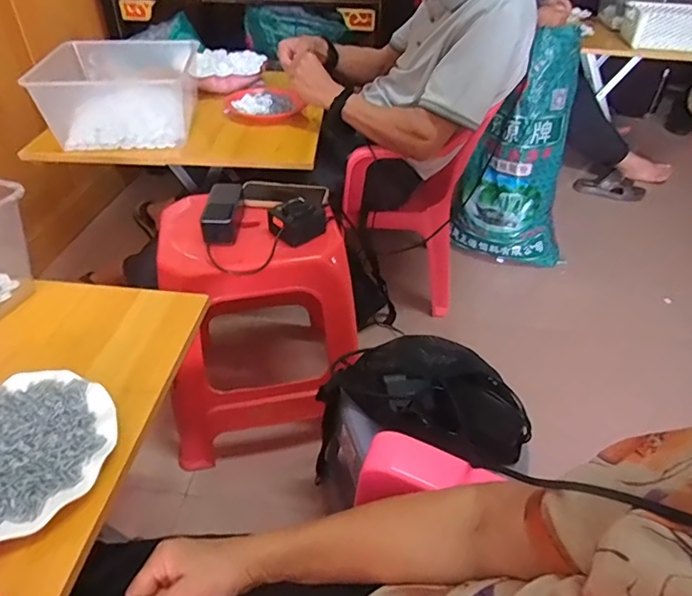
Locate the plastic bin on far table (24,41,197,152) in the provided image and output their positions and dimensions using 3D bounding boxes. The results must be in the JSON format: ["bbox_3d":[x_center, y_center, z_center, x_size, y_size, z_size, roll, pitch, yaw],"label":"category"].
[{"bbox_3d":[-0.485,-0.455,1.120,0.296,0.151,0.259,-5,40,-8],"label":"plastic bin on far table"}]

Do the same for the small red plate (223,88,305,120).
[{"bbox_3d":[-0.206,-0.482,1.262,0.190,0.046,0.191,1,39,-1],"label":"small red plate"}]

